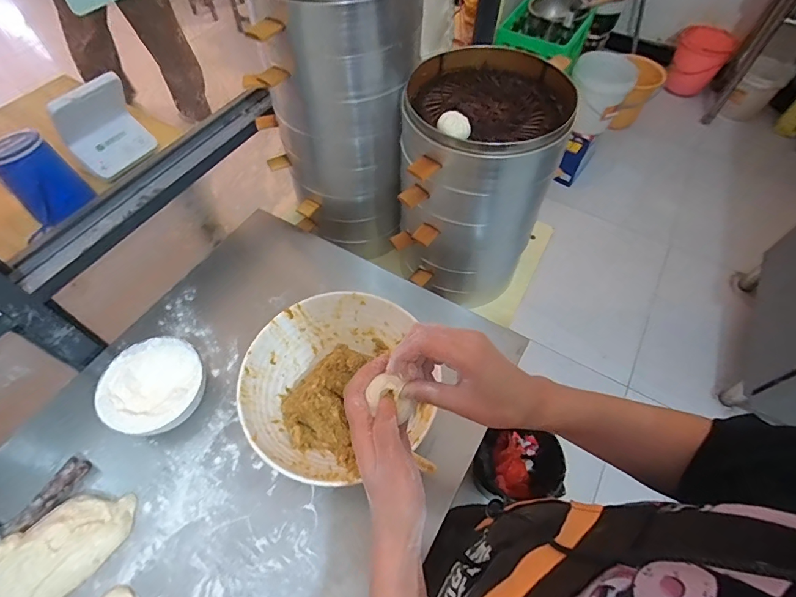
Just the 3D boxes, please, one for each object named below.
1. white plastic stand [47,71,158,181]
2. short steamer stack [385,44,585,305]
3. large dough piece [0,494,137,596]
[{"bbox_3d":[-0.464,-0.272,0.661,0.052,0.117,0.119,27,60,15],"label":"white plastic stand"},{"bbox_3d":[0.127,-0.189,0.758,0.244,0.367,0.262,14,58,7],"label":"short steamer stack"},{"bbox_3d":[-0.428,0.318,0.506,0.105,0.045,0.193,29,61,16],"label":"large dough piece"}]

